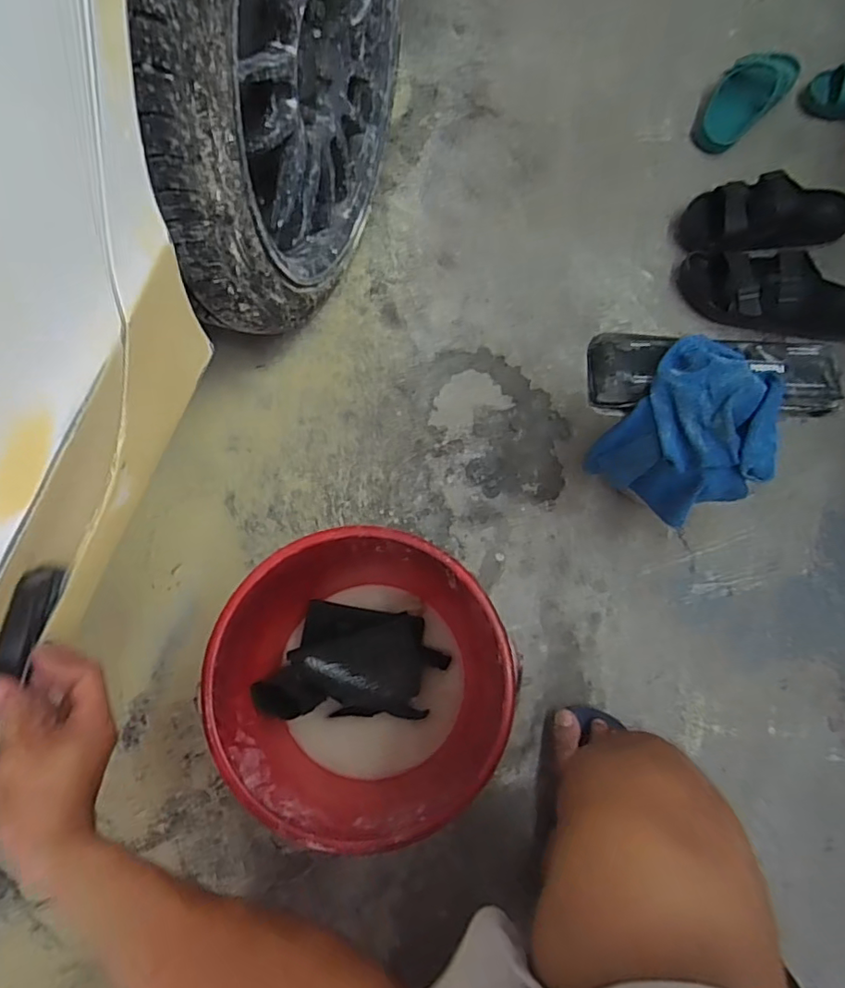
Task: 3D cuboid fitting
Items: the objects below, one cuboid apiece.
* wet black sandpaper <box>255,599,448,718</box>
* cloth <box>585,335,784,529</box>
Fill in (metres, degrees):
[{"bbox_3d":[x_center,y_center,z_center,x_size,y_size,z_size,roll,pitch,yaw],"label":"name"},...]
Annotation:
[{"bbox_3d":[-0.068,0.183,0.619,0.193,0.088,0.121,5,71,0],"label":"wet black sandpaper"},{"bbox_3d":[0.316,-0.066,0.647,0.166,0.161,0.155,42,75,11],"label":"cloth"}]

